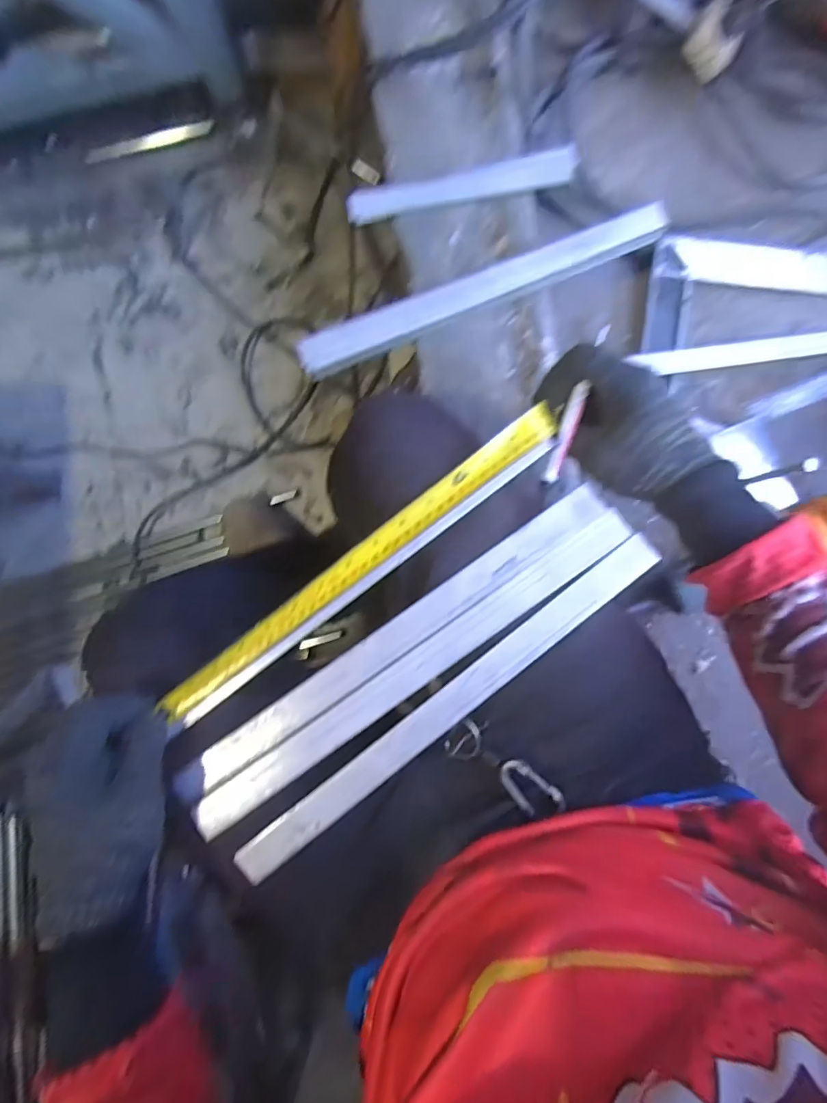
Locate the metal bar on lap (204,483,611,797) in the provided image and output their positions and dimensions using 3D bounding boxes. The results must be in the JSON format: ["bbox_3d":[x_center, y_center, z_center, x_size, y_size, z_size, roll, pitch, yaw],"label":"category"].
[{"bbox_3d":[-0.009,0.063,0.365,0.345,0.021,0.028,-35,86,5],"label":"metal bar on lap"}]

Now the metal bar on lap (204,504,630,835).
[{"bbox_3d":[-0.001,0.087,0.365,0.366,0.009,0.027,-36,89,0],"label":"metal bar on lap"}]

